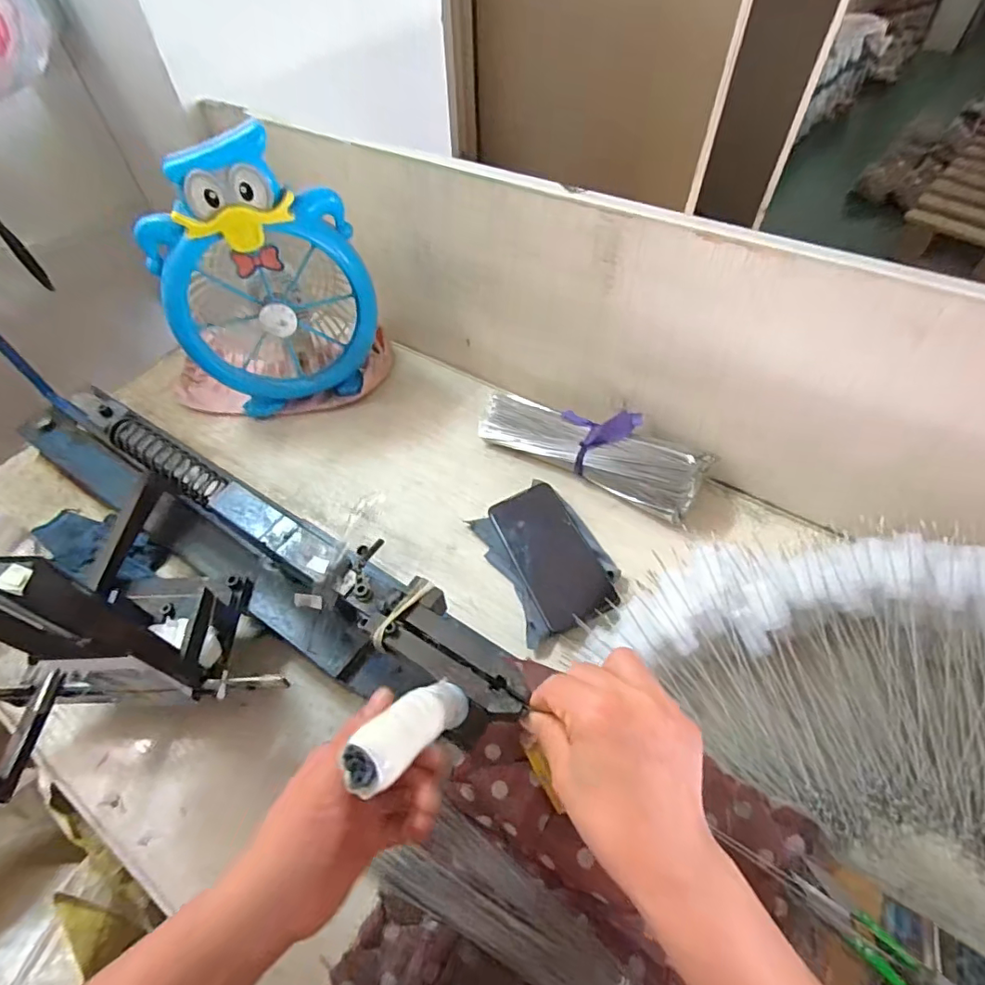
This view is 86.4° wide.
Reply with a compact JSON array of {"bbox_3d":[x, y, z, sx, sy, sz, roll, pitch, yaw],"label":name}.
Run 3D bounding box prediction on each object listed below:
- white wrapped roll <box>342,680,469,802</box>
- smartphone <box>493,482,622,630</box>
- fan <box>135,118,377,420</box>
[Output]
[{"bbox_3d":[-0.038,0.114,0.262,0.023,0.091,0.025,-2,85,20],"label":"white wrapped roll"},{"bbox_3d":[0.060,0.062,0.545,0.076,0.012,0.166,-27,55,0],"label":"smartphone"},{"bbox_3d":[-0.264,-0.236,0.615,0.218,0.299,0.122,-29,59,-18],"label":"fan"}]

